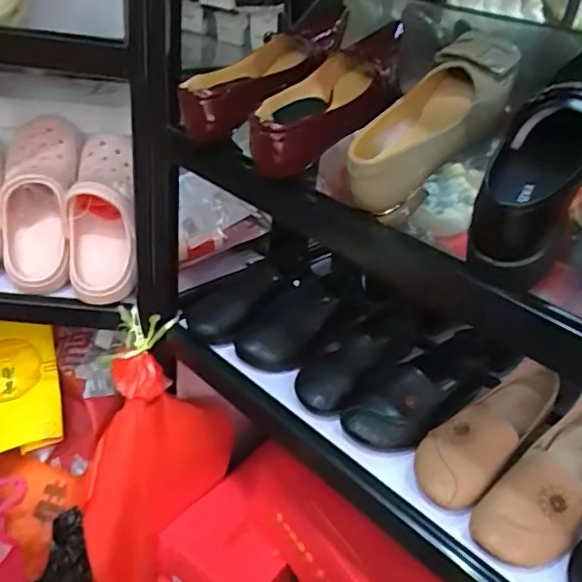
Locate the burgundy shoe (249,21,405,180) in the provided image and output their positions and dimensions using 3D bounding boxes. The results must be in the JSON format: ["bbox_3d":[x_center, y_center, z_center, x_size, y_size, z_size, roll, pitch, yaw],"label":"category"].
[{"bbox_3d":[0.053,-0.200,0.590,0.083,0.064,0.231,22,56,22],"label":"burgundy shoe"}]

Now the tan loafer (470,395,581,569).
[{"bbox_3d":[0.280,0.196,0.605,0.203,0.080,0.082,-21,42,-38],"label":"tan loafer"}]

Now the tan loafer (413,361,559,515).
[{"bbox_3d":[0.229,0.154,0.665,0.216,0.068,0.079,-23,43,-40],"label":"tan loafer"}]

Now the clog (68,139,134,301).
[{"bbox_3d":[-0.269,-0.108,0.831,0.089,0.240,0.089,1,-9,-11],"label":"clog"}]

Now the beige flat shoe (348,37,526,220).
[{"bbox_3d":[0.124,-0.147,0.533,0.077,0.074,0.196,28,68,30],"label":"beige flat shoe"}]

